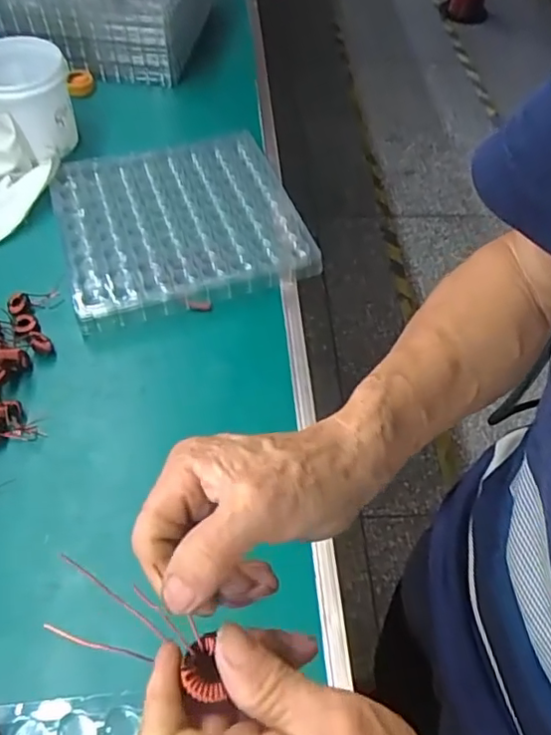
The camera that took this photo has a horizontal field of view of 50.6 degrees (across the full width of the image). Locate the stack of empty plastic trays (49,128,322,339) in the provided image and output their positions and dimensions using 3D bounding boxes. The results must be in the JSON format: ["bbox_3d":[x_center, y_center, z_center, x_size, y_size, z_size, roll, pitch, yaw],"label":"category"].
[{"bbox_3d":[-0.125,-0.192,0.745,0.287,0.033,0.286,-16,57,-13],"label":"stack of empty plastic trays"}]

